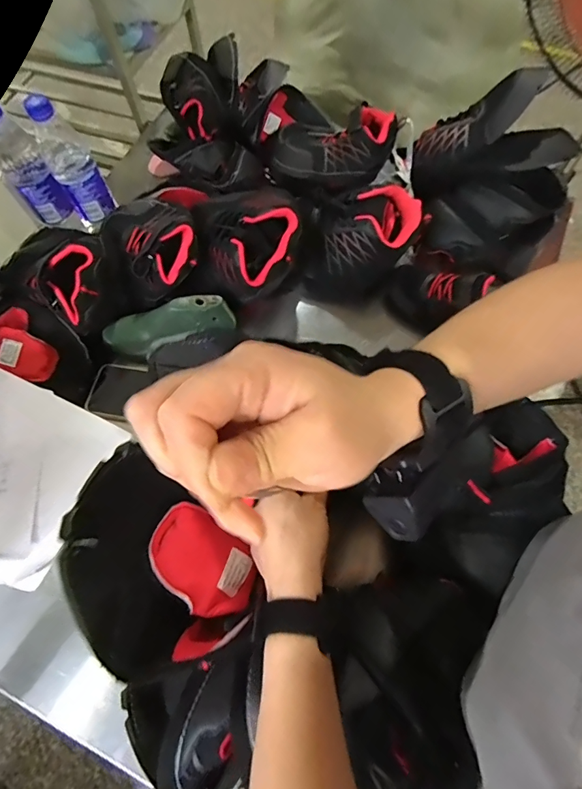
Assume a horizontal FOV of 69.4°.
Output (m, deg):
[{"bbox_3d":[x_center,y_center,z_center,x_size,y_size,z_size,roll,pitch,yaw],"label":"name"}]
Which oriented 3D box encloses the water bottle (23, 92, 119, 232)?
[{"bbox_3d":[-0.314,-0.329,0.609,0.063,0.173,0.067,-30,69,-11],"label":"water bottle"}]

